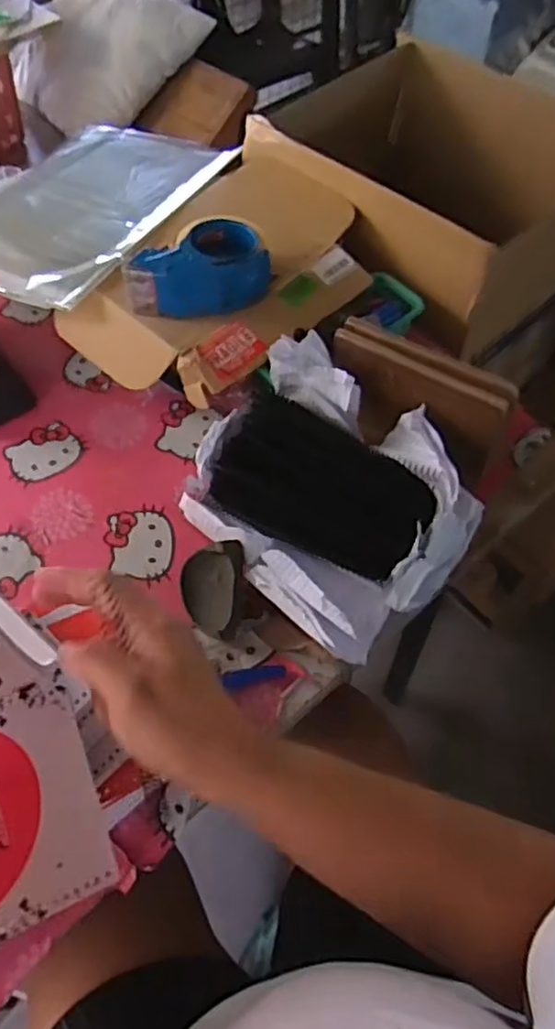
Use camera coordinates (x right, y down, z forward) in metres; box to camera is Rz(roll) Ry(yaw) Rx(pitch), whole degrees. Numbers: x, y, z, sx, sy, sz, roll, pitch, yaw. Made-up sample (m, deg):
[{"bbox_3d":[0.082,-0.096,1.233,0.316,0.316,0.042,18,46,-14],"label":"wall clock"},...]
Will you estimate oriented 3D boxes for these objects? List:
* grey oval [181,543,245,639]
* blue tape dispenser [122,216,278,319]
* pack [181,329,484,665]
[{"bbox_3d":[-0.068,0.072,0.652,0.068,0.020,0.091,0,85,32],"label":"grey oval"},{"bbox_3d":[-0.095,-0.291,0.786,0.167,0.066,0.095,-16,59,-9],"label":"blue tape dispenser"},{"bbox_3d":[0.050,-0.019,0.667,0.258,0.122,0.224,40,66,22],"label":"pack"}]

